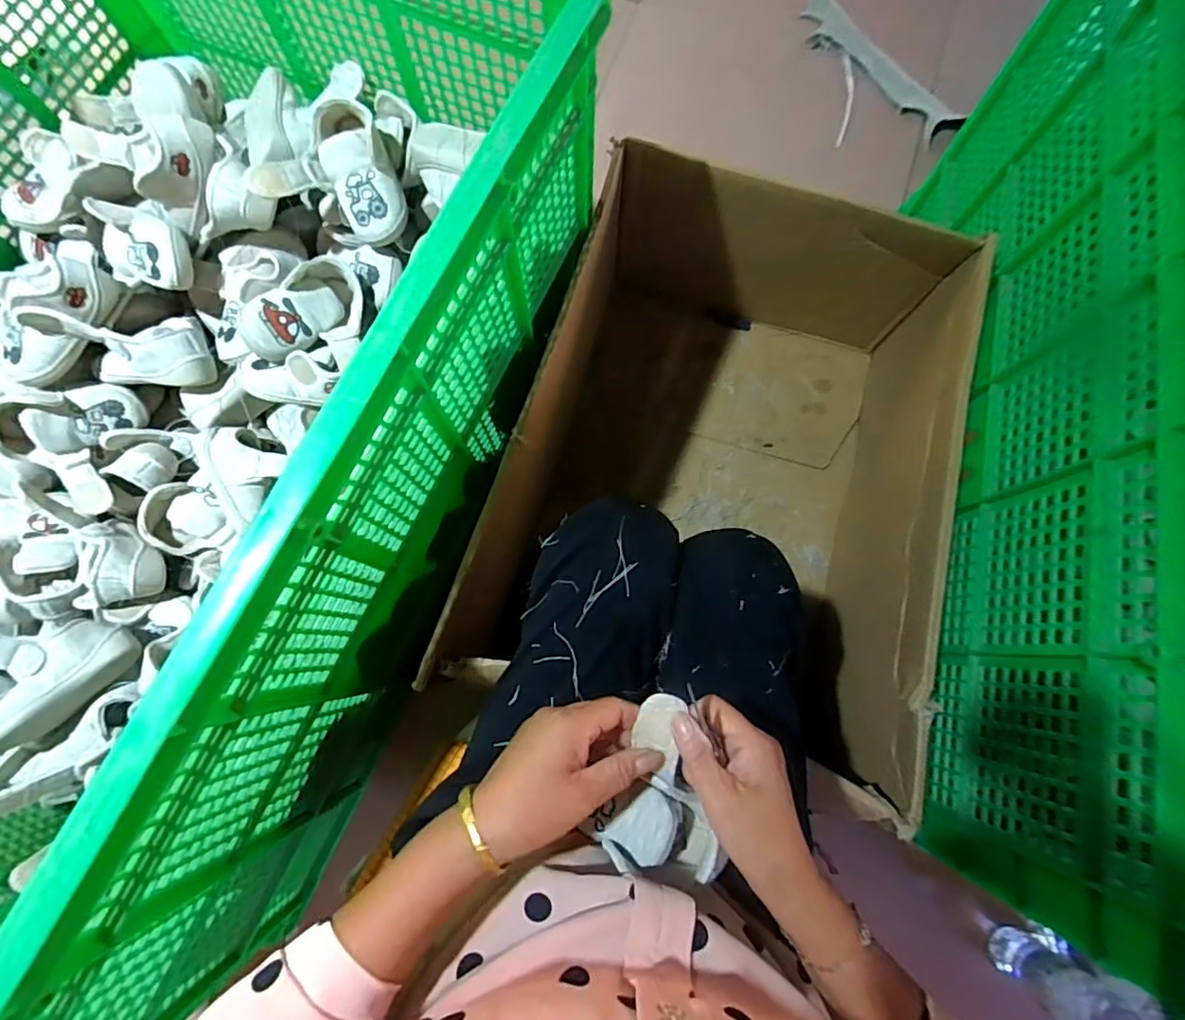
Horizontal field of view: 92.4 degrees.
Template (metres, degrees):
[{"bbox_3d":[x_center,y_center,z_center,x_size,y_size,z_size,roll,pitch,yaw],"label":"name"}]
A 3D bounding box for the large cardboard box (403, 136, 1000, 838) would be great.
[{"bbox_3d":[0.175,-0.078,0.770,0.491,0.315,0.708,14,76,3],"label":"large cardboard box"}]

